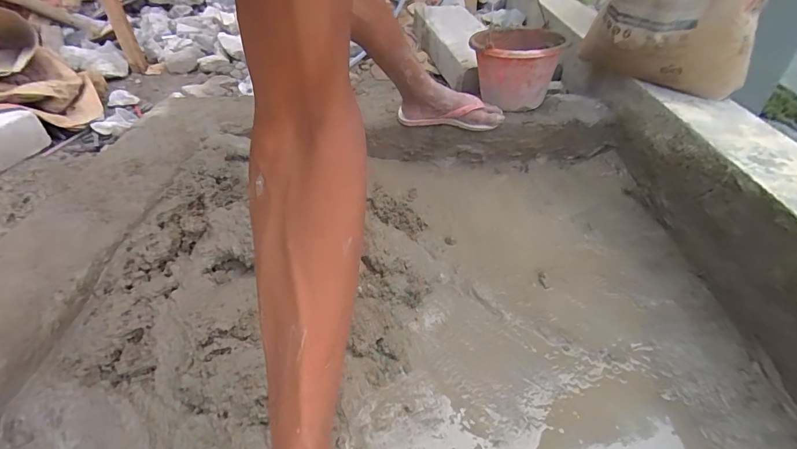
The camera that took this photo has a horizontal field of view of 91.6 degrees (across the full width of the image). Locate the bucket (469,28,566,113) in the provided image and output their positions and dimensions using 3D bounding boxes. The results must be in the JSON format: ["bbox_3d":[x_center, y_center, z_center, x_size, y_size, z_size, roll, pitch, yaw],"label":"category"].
[{"bbox_3d":[0.286,-0.396,0.976,0.205,0.143,0.234,19,44,19],"label":"bucket"}]

